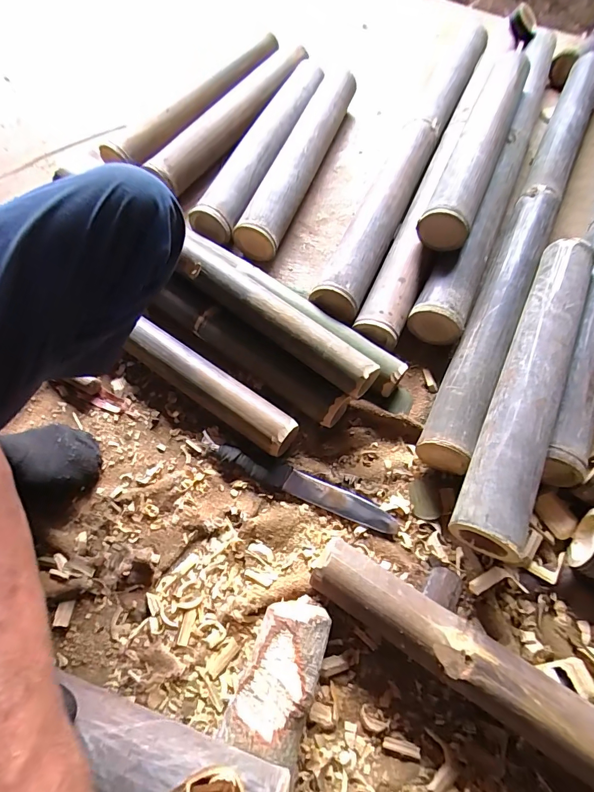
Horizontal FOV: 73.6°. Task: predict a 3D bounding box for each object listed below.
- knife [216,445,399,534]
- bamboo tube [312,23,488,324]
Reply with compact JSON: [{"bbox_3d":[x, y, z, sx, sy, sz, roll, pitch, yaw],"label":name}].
[{"bbox_3d":[0.011,0.122,0.538,0.256,0.019,0.035,20,64,11],"label":"knife"},{"bbox_3d":[0.252,-0.498,0.772,0.074,0.086,0.867,24,66,13],"label":"bamboo tube"}]

